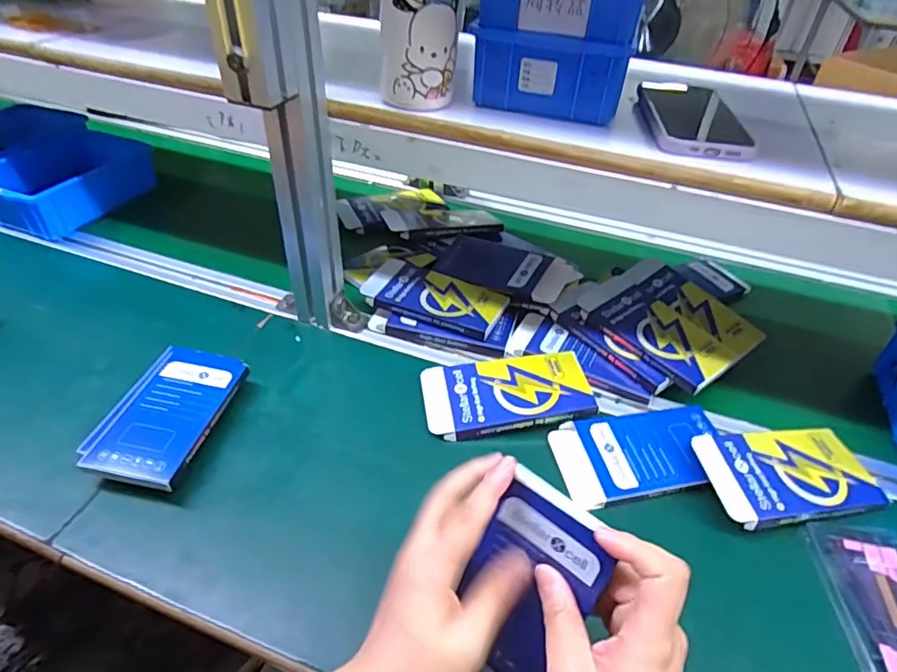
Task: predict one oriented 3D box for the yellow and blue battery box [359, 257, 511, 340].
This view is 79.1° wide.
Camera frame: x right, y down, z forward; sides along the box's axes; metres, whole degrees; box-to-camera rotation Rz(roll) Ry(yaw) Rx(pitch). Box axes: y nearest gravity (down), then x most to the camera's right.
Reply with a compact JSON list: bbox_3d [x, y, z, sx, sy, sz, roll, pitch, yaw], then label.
[{"bbox_3d":[-0.016,-0.047,0.614,0.155,0.012,0.080,18,43,16],"label":"yellow and blue battery box"}]

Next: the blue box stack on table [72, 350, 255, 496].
[{"bbox_3d":[-0.247,0.069,0.480,0.091,0.030,0.143,10,42,7],"label":"blue box stack on table"}]

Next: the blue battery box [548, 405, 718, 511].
[{"bbox_3d":[0.171,0.102,0.481,0.149,0.019,0.078,-7,42,-12],"label":"blue battery box"}]

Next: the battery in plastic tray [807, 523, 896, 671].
[{"bbox_3d":[0.323,0.201,0.394,0.078,0.010,0.130,7,41,4],"label":"battery in plastic tray"}]

